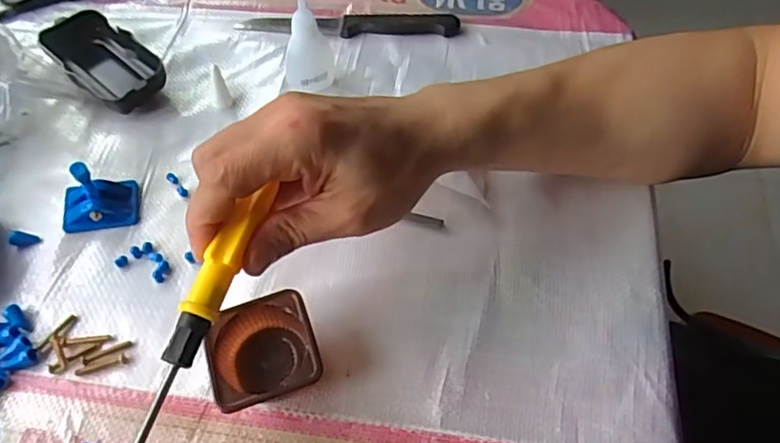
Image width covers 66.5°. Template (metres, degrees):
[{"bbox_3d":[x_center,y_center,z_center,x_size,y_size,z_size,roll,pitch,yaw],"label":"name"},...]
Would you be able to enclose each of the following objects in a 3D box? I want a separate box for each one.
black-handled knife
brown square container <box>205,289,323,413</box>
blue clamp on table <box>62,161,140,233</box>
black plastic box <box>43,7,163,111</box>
[{"bbox_3d":[-0.034,-0.158,0.475,0.176,0.010,0.023,2,55,5],"label":"black-handled knife"},{"bbox_3d":[-0.065,0.070,0.310,0.053,0.027,0.053,-18,55,-9],"label":"brown square container"},{"bbox_3d":[-0.187,-0.016,0.374,0.045,0.032,0.033,-12,55,-5],"label":"blue clamp on table"},{"bbox_3d":[-0.214,-0.119,0.449,0.098,0.030,0.051,38,65,26],"label":"black plastic box"}]

